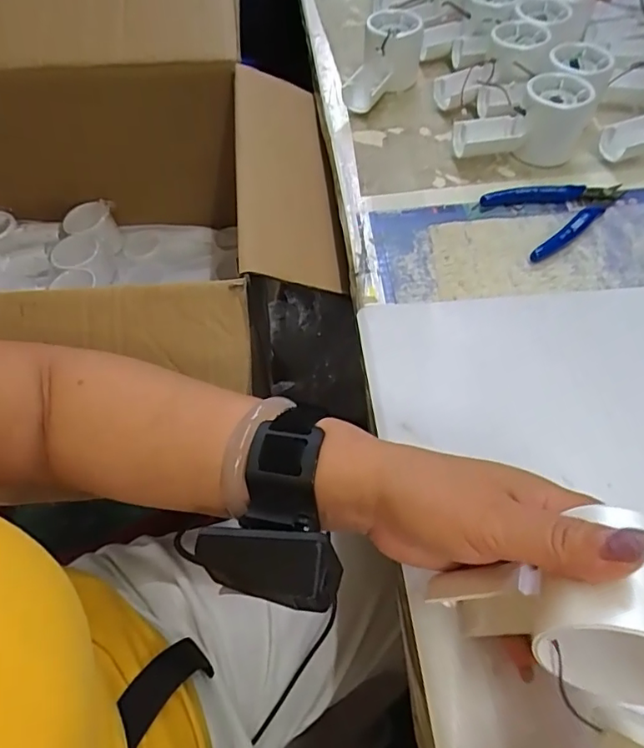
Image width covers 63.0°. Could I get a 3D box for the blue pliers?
[{"bbox_3d":[0.207,-0.141,0.447,0.116,0.011,0.078,-20,59,-12],"label":"blue pliers"}]

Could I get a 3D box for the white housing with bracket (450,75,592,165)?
[{"bbox_3d":[0.177,-0.226,0.473,0.112,0.056,0.053,-2,57,-1],"label":"white housing with bracket"}]

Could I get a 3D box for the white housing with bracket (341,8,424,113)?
[{"bbox_3d":[0.064,-0.322,0.542,0.058,0.057,0.110,16,58,11],"label":"white housing with bracket"}]

